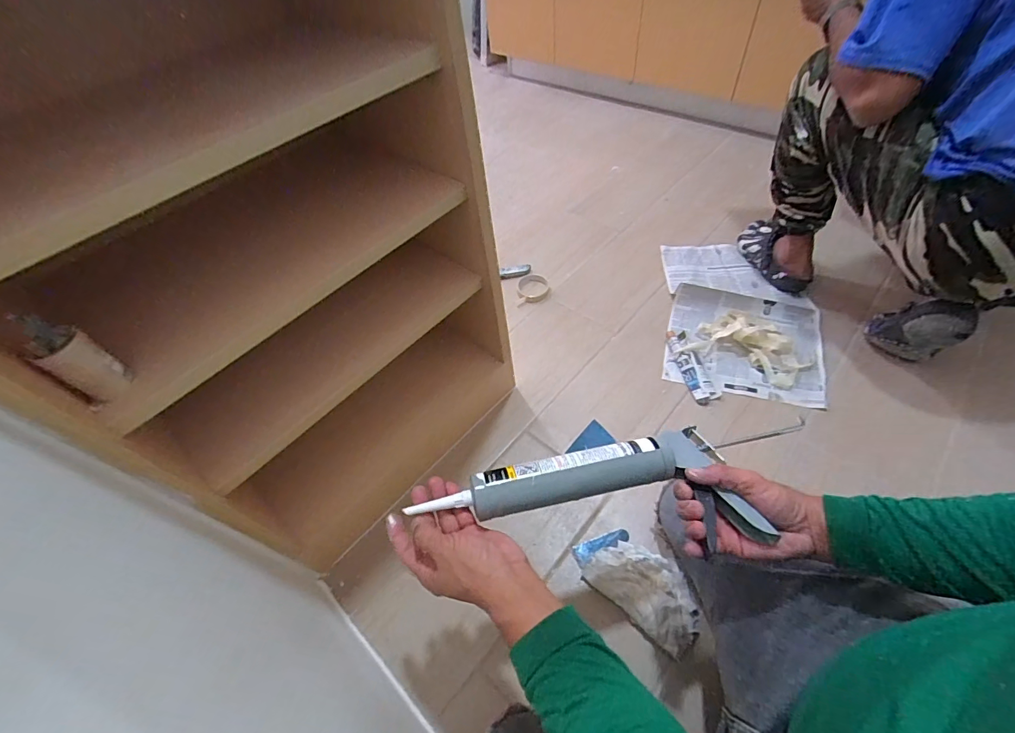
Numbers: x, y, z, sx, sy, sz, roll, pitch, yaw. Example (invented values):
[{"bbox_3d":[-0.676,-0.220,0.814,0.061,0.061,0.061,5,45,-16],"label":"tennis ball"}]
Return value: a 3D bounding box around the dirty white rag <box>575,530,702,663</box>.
[{"bbox_3d":[0.198,0.317,0.646,0.197,0.055,0.111,32,63,30],"label":"dirty white rag"}]

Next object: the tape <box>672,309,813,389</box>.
[{"bbox_3d":[0.500,-0.059,0.894,0.236,0.056,0.167,18,57,23],"label":"tape"}]

